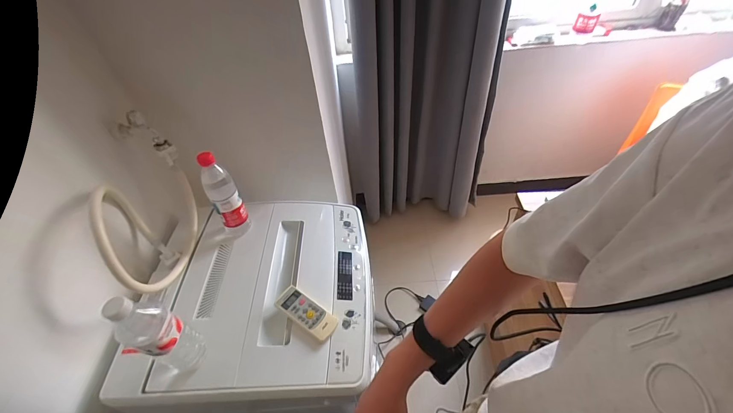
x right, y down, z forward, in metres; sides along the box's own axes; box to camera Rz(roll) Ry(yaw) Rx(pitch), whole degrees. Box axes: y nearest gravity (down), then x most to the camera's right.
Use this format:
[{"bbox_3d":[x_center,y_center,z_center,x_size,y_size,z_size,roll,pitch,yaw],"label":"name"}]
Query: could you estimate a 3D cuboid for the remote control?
[{"bbox_3d":[-0.122,0.215,0.653,0.131,0.029,0.055,22,52,24],"label":"remote control"}]

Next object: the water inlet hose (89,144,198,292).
[{"bbox_3d":[-0.448,0.033,0.696,0.154,0.224,0.302,-24,49,-17],"label":"water inlet hose"}]

